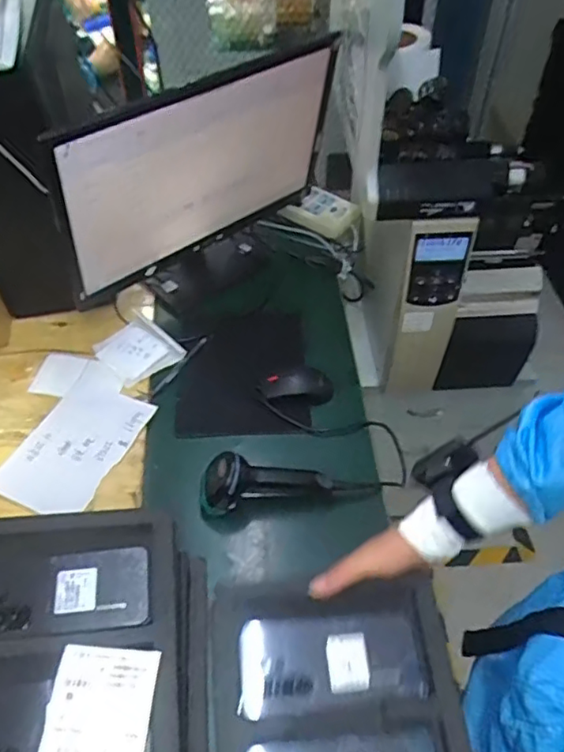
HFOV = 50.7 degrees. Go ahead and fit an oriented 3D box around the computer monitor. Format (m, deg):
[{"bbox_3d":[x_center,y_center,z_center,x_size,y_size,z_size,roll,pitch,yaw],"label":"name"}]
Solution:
[{"bbox_3d":[-0.116,-0.332,0.951,0.060,0.309,0.525,37,58,27],"label":"computer monitor"}]

